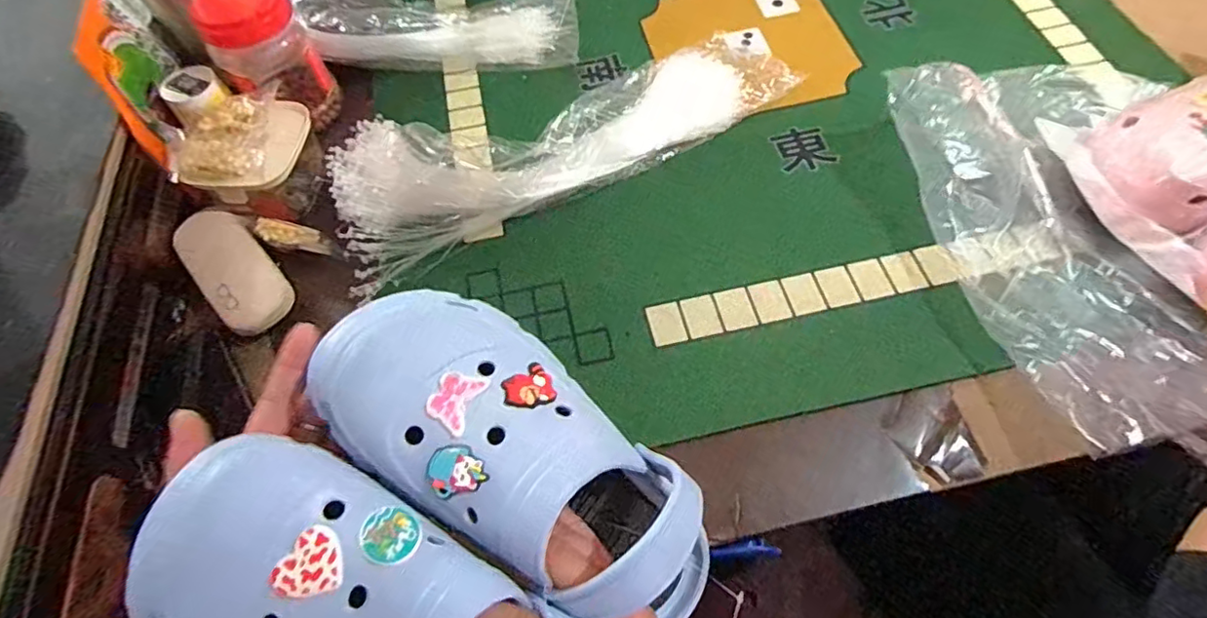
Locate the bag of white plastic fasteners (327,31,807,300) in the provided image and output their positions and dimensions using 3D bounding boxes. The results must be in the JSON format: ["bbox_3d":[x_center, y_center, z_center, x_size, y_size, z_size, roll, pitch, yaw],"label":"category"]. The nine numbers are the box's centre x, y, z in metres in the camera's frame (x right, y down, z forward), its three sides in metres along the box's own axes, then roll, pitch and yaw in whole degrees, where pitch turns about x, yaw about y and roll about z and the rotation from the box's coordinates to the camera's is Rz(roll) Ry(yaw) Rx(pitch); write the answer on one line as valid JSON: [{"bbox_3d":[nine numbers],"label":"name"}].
[{"bbox_3d":[-0.041,-0.191,0.599,0.481,0.080,0.154,-25,63,-11],"label":"bag of white plastic fasteners"}]

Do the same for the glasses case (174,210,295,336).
[{"bbox_3d":[-0.345,-0.044,0.538,0.064,0.032,0.156,-37,66,-17],"label":"glasses case"}]

